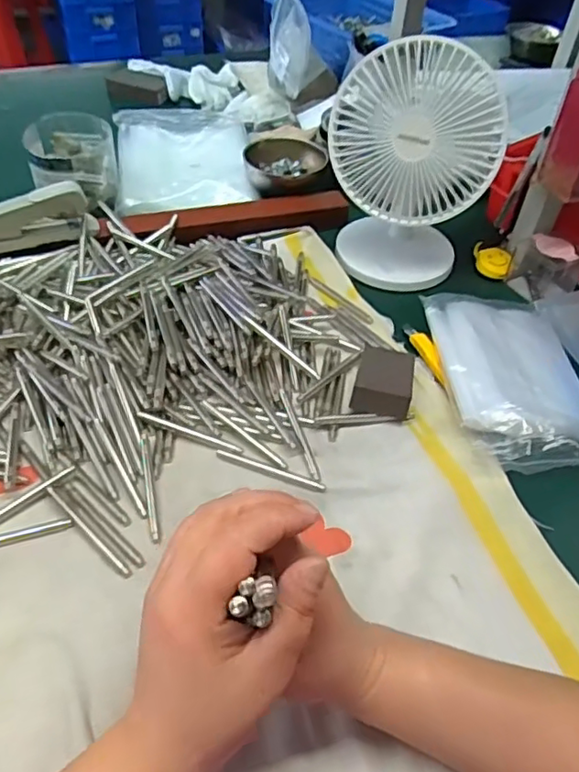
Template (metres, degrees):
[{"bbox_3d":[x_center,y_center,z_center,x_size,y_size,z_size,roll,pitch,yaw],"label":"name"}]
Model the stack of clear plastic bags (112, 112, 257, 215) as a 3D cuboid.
[{"bbox_3d":[-0.143,-0.322,0.830,0.179,0.016,0.252,-6,47,-11],"label":"stack of clear plastic bags"}]

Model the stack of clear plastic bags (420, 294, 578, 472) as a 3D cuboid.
[{"bbox_3d":[0.209,-0.015,0.558,0.129,0.039,0.207,1,46,-4],"label":"stack of clear plastic bags"}]

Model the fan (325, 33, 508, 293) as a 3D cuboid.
[{"bbox_3d":[0.122,-0.229,0.627,0.159,0.219,0.104,11,47,6],"label":"fan"}]

